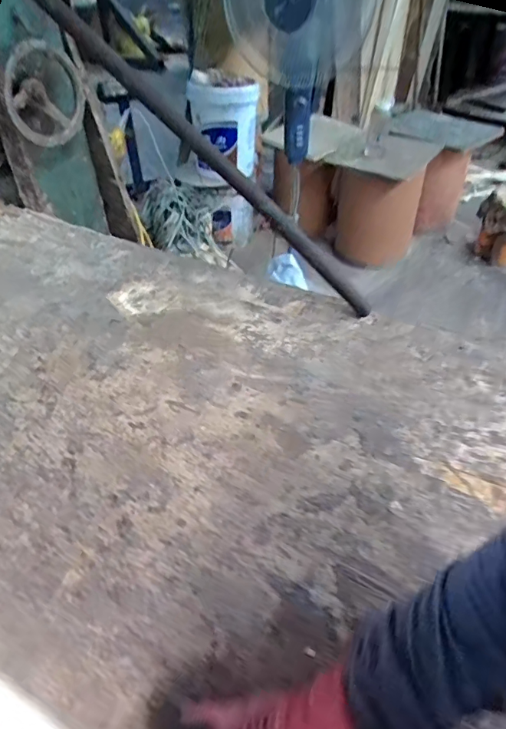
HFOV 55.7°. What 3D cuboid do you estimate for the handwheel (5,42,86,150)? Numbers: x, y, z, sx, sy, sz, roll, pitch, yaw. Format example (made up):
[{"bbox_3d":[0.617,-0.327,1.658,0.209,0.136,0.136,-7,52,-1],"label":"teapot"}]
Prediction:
[{"bbox_3d":[-0.371,-0.481,0.858,0.057,0.158,0.145,17,47,17],"label":"handwheel"}]

